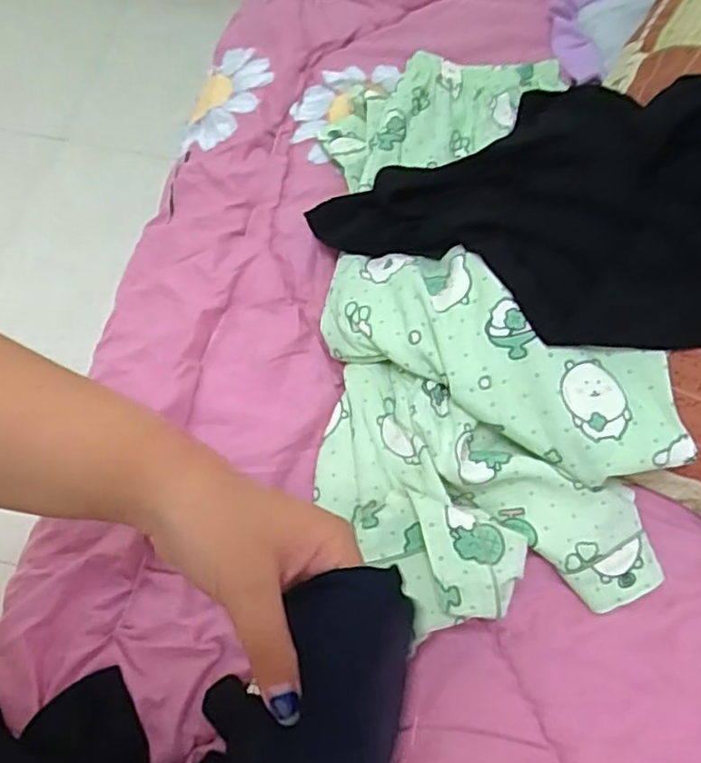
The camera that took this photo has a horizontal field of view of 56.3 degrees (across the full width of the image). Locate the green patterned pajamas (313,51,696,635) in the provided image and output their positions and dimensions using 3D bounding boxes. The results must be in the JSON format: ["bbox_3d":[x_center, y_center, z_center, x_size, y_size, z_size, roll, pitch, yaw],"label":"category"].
[{"bbox_3d":[0.092,-0.078,0.523,0.258,0.100,0.501,-5,68,0],"label":"green patterned pajamas"}]

